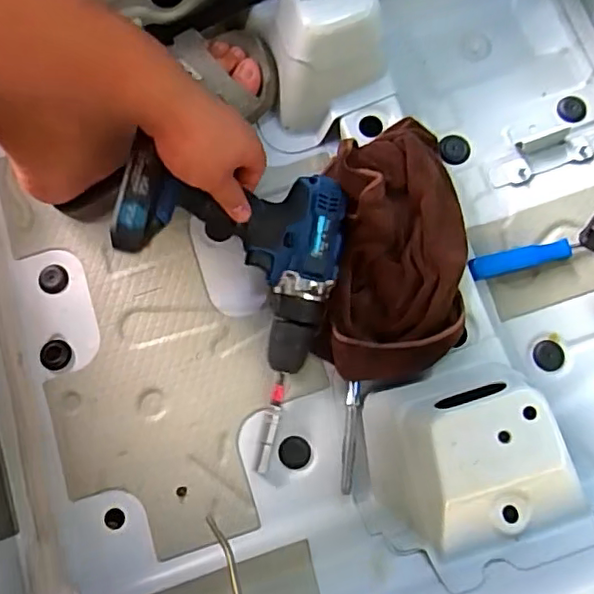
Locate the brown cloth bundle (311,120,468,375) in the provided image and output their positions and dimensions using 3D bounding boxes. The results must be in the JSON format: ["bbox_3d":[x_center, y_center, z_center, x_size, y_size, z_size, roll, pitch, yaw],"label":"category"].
[{"bbox_3d":[0.092,-0.045,0.556,0.125,0.070,0.247,4,79,2],"label":"brown cloth bundle"}]

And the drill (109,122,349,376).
[{"bbox_3d":[-0.060,-0.044,0.527,0.203,0.089,0.177,19,90,-9],"label":"drill"}]

